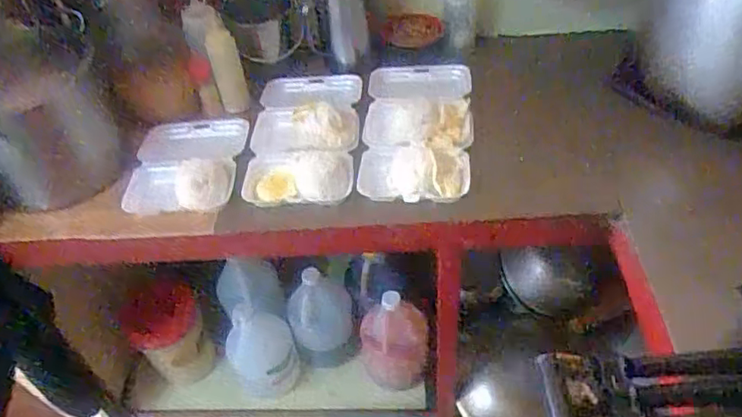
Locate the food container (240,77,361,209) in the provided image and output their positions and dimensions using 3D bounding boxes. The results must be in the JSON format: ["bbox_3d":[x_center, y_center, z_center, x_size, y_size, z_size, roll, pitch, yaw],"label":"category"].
[{"bbox_3d":[-0.117,-0.142,1.059,0.190,0.060,0.353,-2,47,4],"label":"food container"}]

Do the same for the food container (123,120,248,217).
[{"bbox_3d":[-0.317,-0.085,1.043,0.186,0.051,0.239,-3,47,3],"label":"food container"}]

